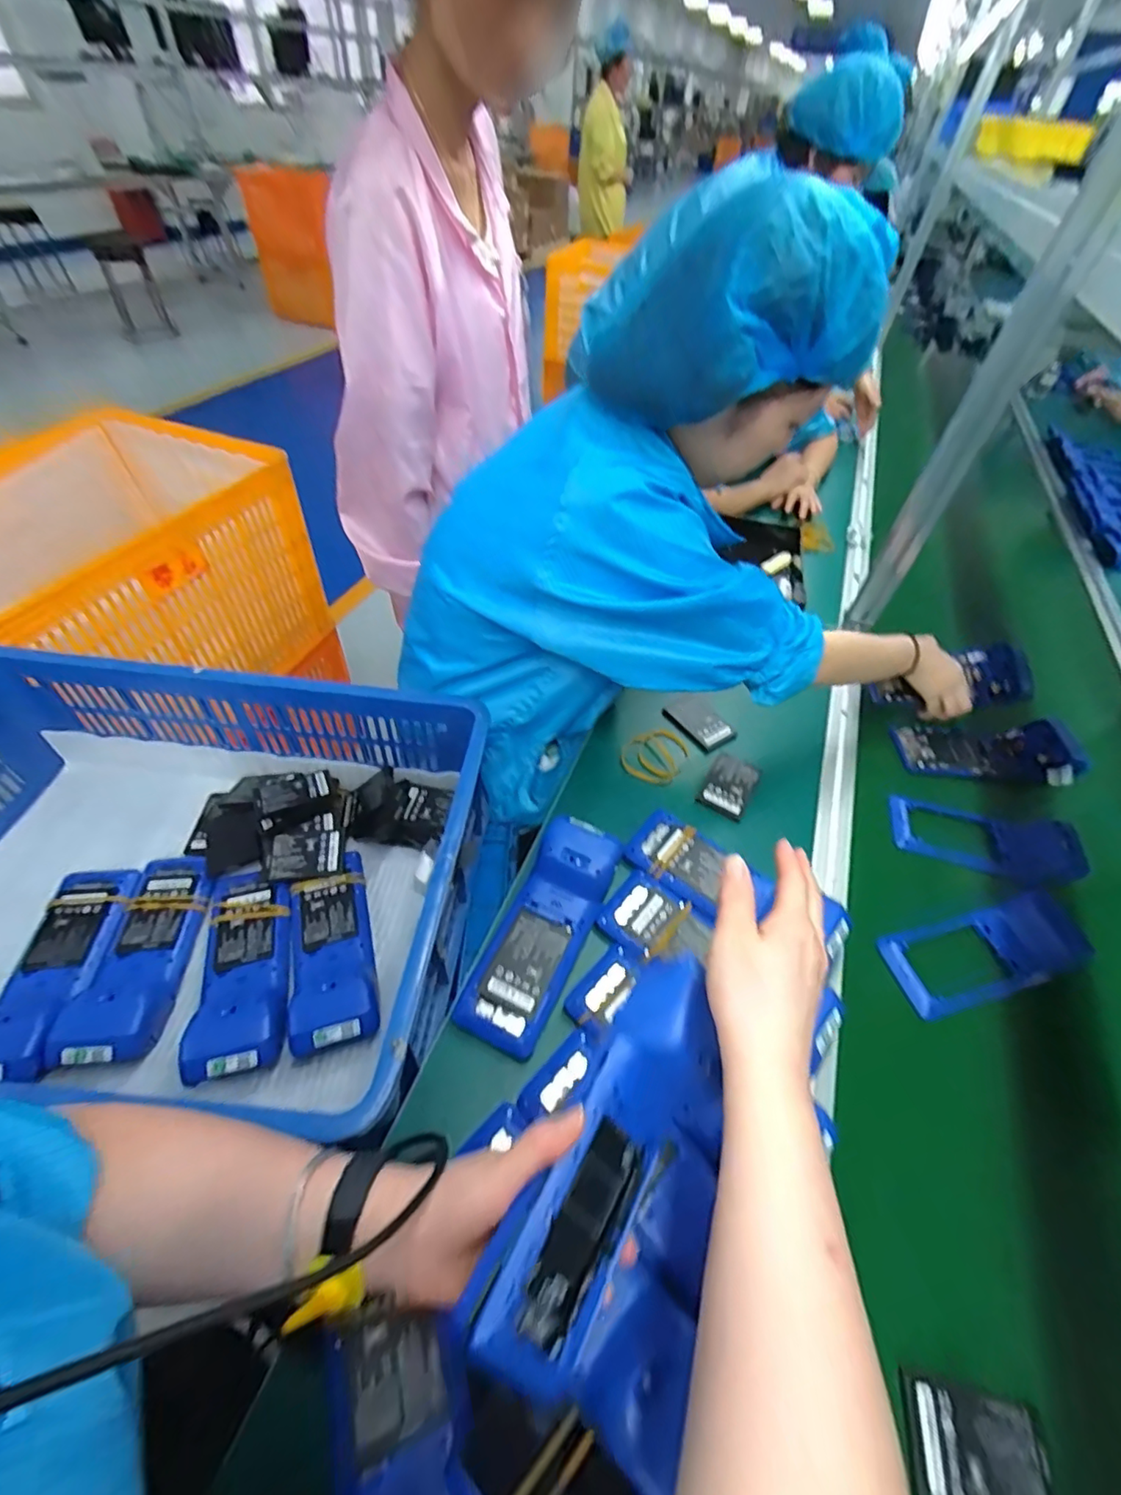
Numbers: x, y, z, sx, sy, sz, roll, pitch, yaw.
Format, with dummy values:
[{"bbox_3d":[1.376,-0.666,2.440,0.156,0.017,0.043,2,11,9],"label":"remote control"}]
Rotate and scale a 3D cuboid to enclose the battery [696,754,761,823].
[{"bbox_3d":[0.213,0.048,0.709,0.057,0.012,0.087,26,52,17],"label":"battery"}]

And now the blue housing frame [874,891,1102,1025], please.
[{"bbox_3d":[0.438,0.209,0.580,0.204,0.033,0.082,-10,51,-13],"label":"blue housing frame"}]

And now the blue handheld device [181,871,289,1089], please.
[{"bbox_3d":[-0.327,0.217,0.577,0.079,0.044,0.223,-13,52,-15],"label":"blue handheld device"}]

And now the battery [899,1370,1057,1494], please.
[{"bbox_3d":[0.270,0.458,0.366,0.087,0.012,0.058,11,49,5],"label":"battery"}]

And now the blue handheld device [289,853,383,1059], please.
[{"bbox_3d":[-0.244,0.206,0.598,0.080,0.052,0.209,-13,52,-15],"label":"blue handheld device"}]

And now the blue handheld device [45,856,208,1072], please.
[{"bbox_3d":[-0.433,0.204,0.585,0.085,0.042,0.221,-1,50,-5],"label":"blue handheld device"}]

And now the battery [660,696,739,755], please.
[{"bbox_3d":[0.194,-0.034,0.781,0.066,0.011,0.090,-25,56,-24],"label":"battery"}]

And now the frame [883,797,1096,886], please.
[{"bbox_3d":[0.496,0.108,0.660,0.192,0.048,0.103,17,50,10],"label":"frame"}]

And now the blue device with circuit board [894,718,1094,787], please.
[{"bbox_3d":[0.566,-0.004,0.752,0.218,0.058,0.082,8,49,2],"label":"blue device with circuit board"}]

